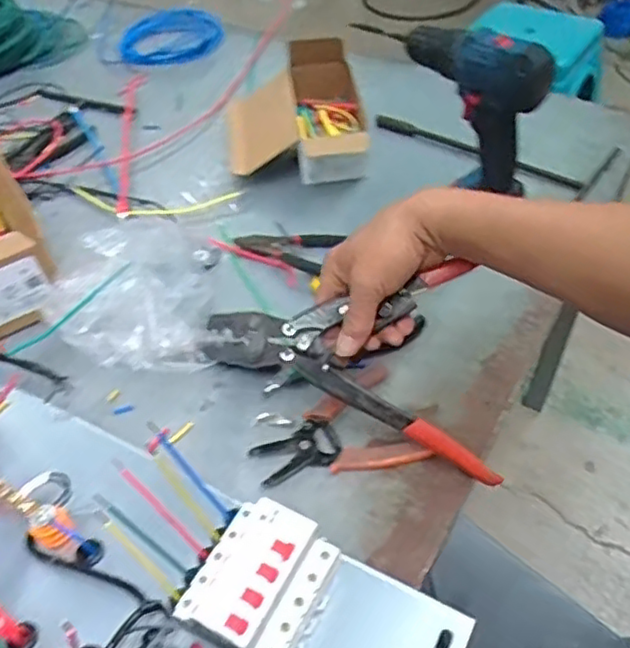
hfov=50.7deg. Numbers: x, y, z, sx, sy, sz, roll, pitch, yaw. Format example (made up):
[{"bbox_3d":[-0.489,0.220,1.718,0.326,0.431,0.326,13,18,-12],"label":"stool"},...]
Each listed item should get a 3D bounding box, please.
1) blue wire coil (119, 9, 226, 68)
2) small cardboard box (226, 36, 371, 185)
[{"bbox_3d":[-0.240,-0.492,1.135,0.172,0.019,0.230,-34,54,-24],"label":"blue wire coil"},{"bbox_3d":[-0.026,-0.275,0.867,0.178,0.097,0.220,-6,48,-1],"label":"small cardboard box"}]

